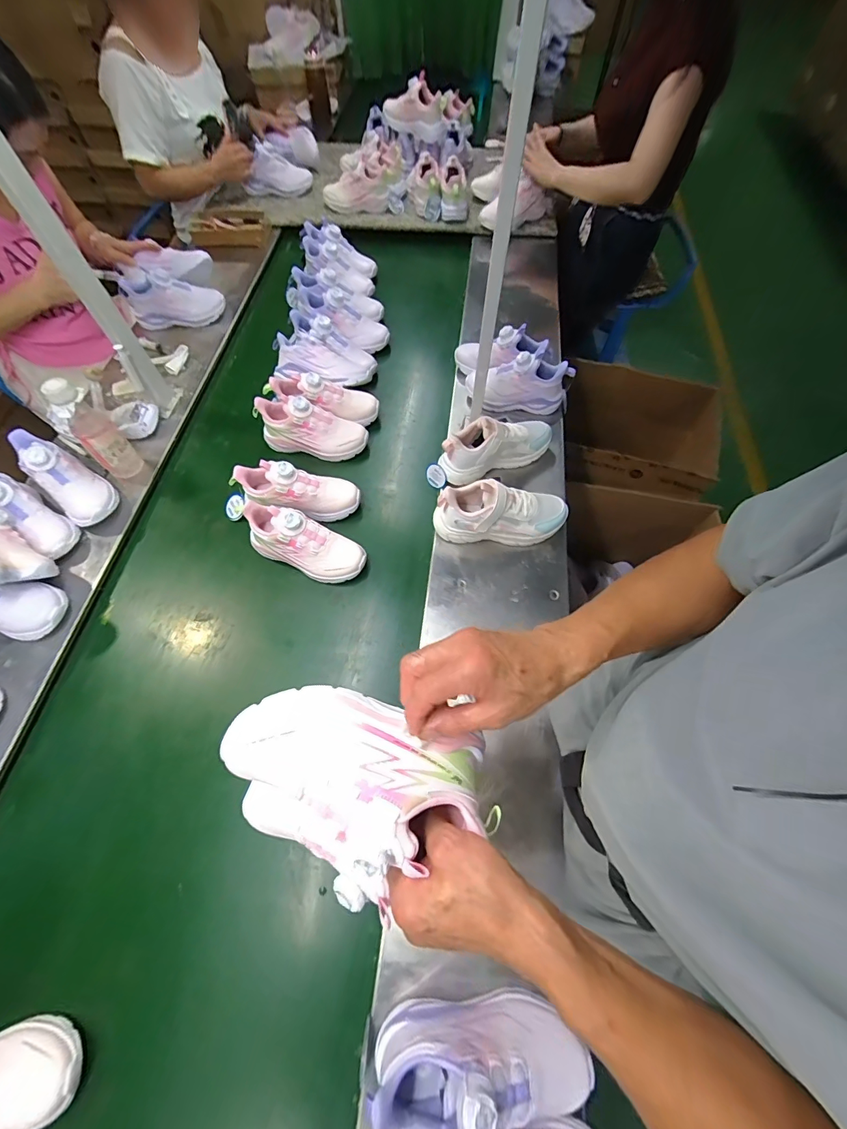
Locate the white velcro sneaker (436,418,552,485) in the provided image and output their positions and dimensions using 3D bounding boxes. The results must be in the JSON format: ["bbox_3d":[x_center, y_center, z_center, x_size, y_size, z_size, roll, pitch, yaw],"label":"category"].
[{"bbox_3d":[0.142,-0.233,0.778,0.228,0.096,0.080,-21,68,-14],"label":"white velcro sneaker"}]

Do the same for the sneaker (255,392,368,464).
[{"bbox_3d":[-0.226,-0.272,0.831,0.221,0.109,0.074,13,64,-8],"label":"sneaker"}]

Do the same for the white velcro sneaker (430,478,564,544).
[{"bbox_3d":[0.135,-0.090,0.712,0.227,0.101,0.078,4,64,-3],"label":"white velcro sneaker"}]

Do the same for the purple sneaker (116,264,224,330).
[{"bbox_3d":[-0.591,-0.625,0.983,0.203,0.096,0.082,-2,65,-6],"label":"purple sneaker"}]

